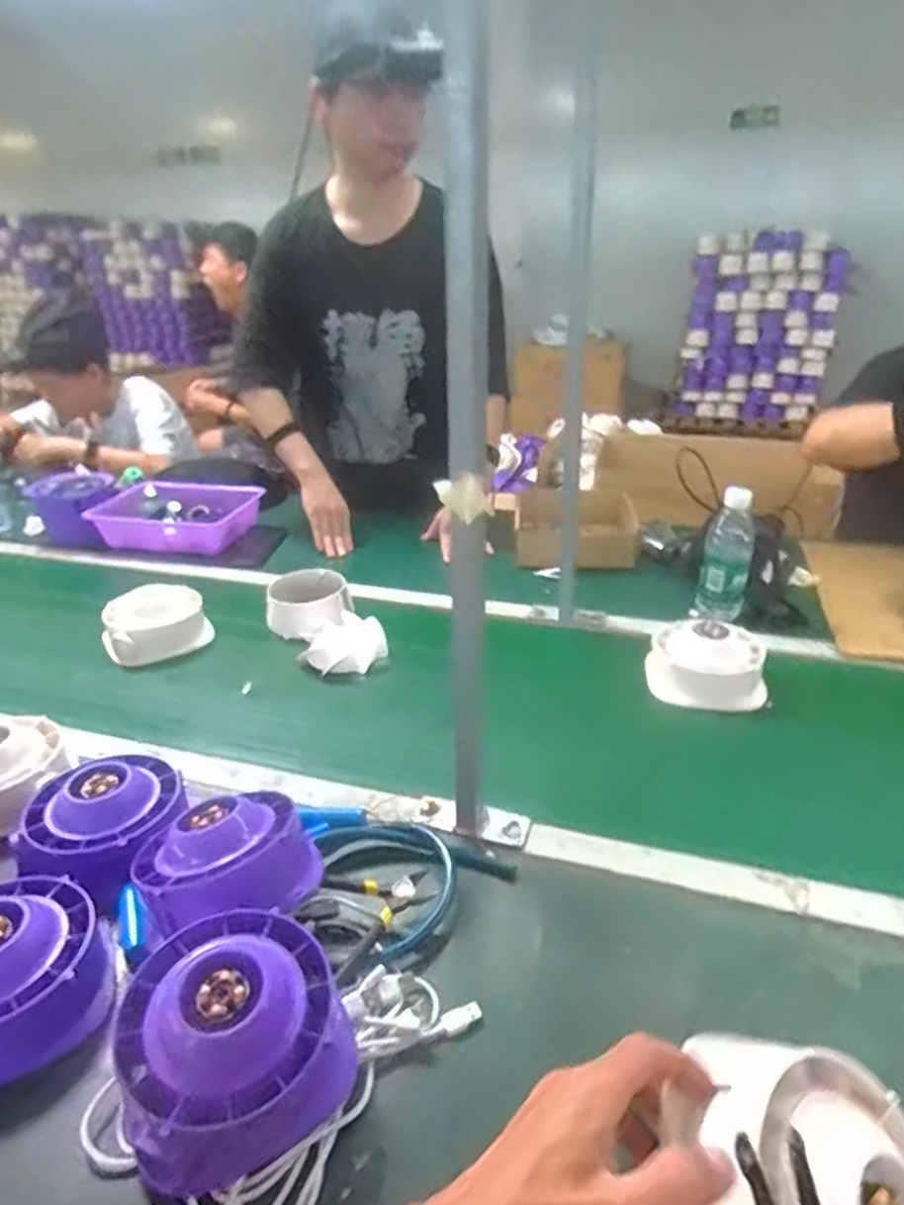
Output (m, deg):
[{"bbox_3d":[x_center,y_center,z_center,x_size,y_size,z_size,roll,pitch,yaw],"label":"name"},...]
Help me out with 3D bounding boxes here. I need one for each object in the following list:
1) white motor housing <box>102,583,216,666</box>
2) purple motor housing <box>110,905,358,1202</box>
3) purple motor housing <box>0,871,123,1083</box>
[{"bbox_3d":[-0.422,0.026,1.026,0.148,0.075,0.097,-17,30,-25],"label":"white motor housing"},{"bbox_3d":[-0.137,0.272,0.453,0.128,0.091,0.123,-19,31,-28],"label":"purple motor housing"},{"bbox_3d":[-0.322,0.259,0.516,0.133,0.067,0.131,-18,31,-27],"label":"purple motor housing"}]

